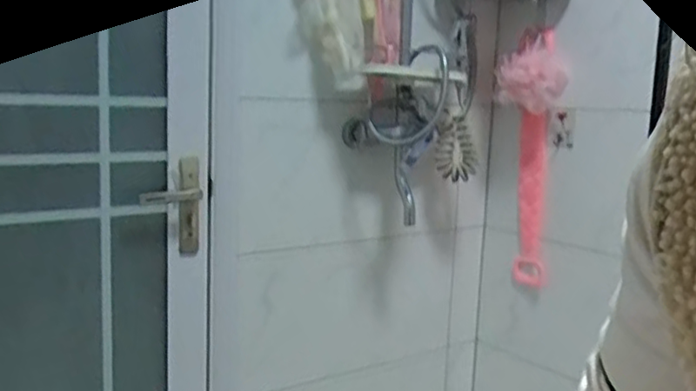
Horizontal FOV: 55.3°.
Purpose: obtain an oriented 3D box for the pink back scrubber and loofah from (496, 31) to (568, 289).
[{"bbox_3d":[0.393,-0.079,1.490,0.132,0.557,0.076,3,9,8],"label":"pink back scrubber and loofah"}]

